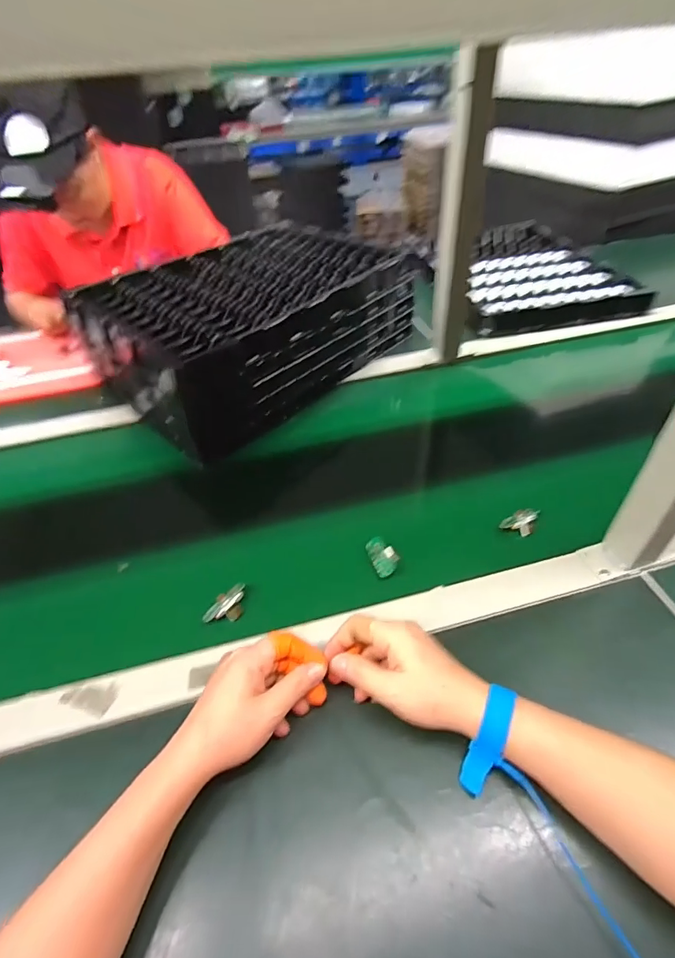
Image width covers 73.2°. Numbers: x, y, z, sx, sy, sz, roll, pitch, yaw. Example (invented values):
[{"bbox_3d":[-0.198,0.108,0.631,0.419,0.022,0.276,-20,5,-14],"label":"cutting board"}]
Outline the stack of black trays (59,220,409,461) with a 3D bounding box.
[{"bbox_3d":[-0.145,-0.265,0.767,0.334,0.146,0.476,30,54,31],"label":"stack of black trays"}]

